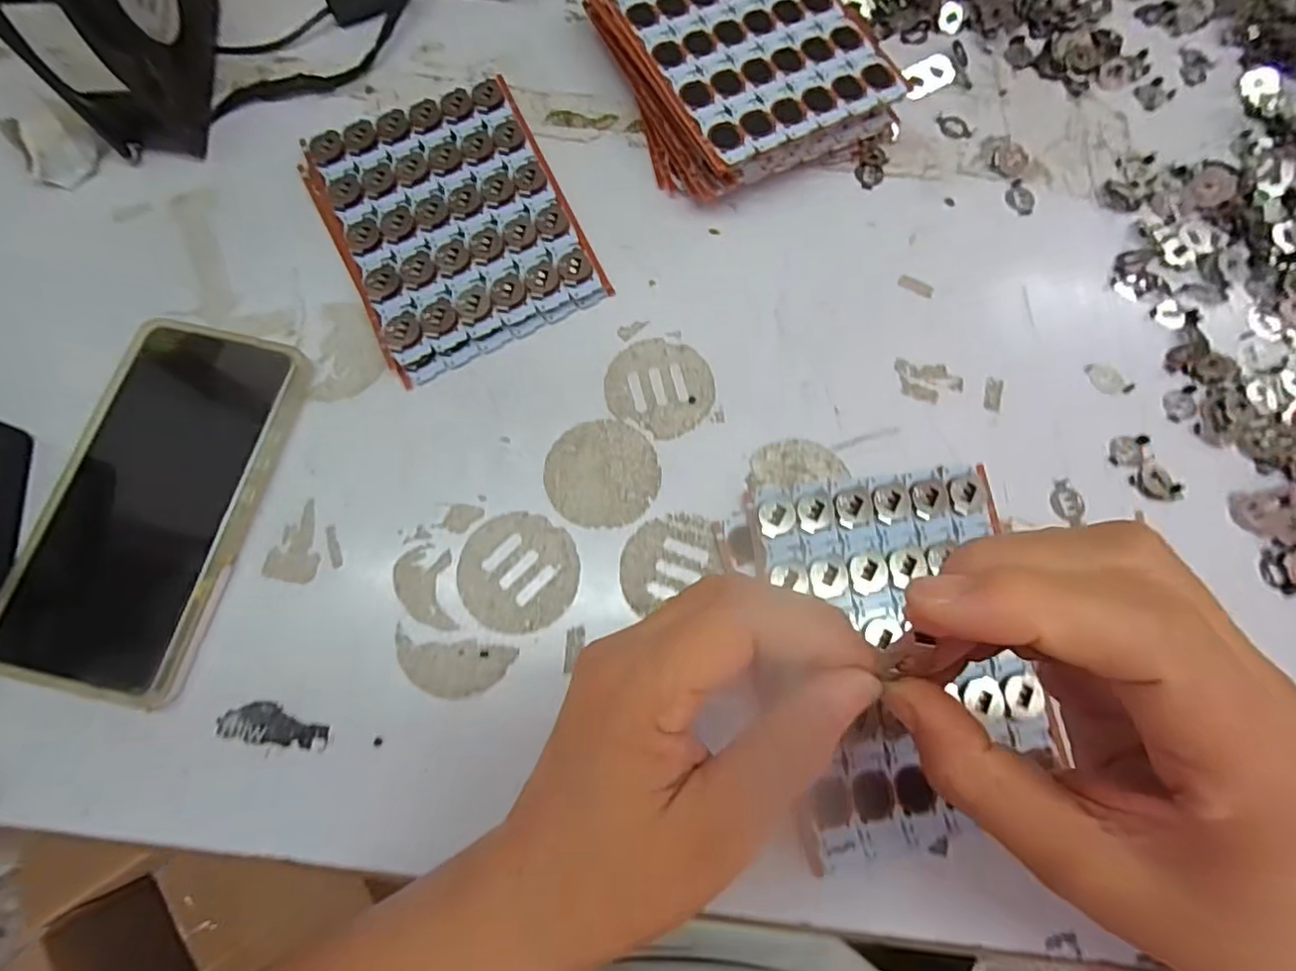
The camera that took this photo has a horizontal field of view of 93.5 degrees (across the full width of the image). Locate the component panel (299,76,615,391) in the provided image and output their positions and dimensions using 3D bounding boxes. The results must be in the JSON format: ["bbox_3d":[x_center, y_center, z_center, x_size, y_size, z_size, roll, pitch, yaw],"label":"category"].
[{"bbox_3d":[-0.104,-0.140,0.324,0.117,0.013,0.151,-26,76,-9],"label":"component panel"}]

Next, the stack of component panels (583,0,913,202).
[{"bbox_3d":[0.049,-0.235,0.343,0.124,0.041,0.145,-26,76,-9],"label":"stack of component panels"}]

